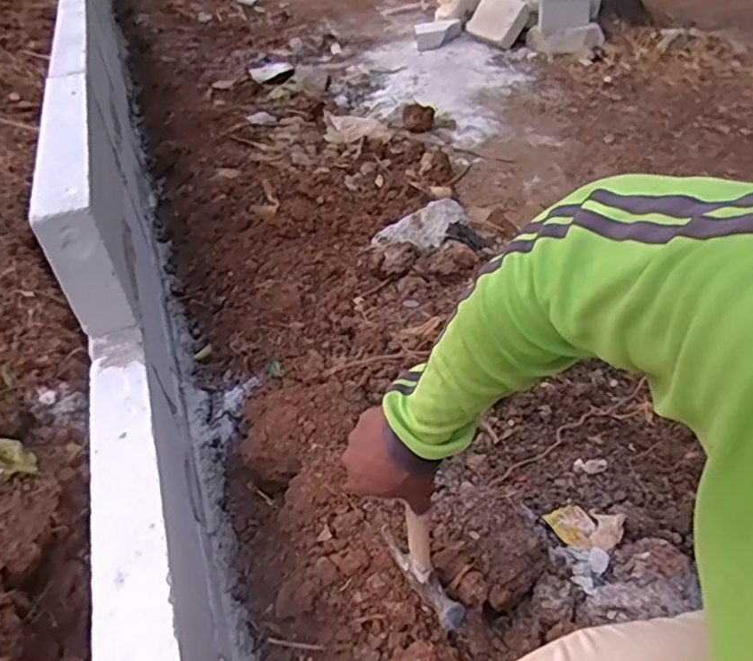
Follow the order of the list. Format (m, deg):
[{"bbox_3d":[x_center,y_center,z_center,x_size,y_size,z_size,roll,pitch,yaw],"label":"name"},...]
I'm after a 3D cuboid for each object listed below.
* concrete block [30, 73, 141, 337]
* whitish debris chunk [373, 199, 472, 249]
[{"bbox_3d":[-0.489,-0.248,1.007,0.075,0.188,0.578,-18,43,-11],"label":"concrete block"},{"bbox_3d":[0.114,-0.239,1.422,0.252,0.040,0.113,-23,44,-16],"label":"whitish debris chunk"}]

